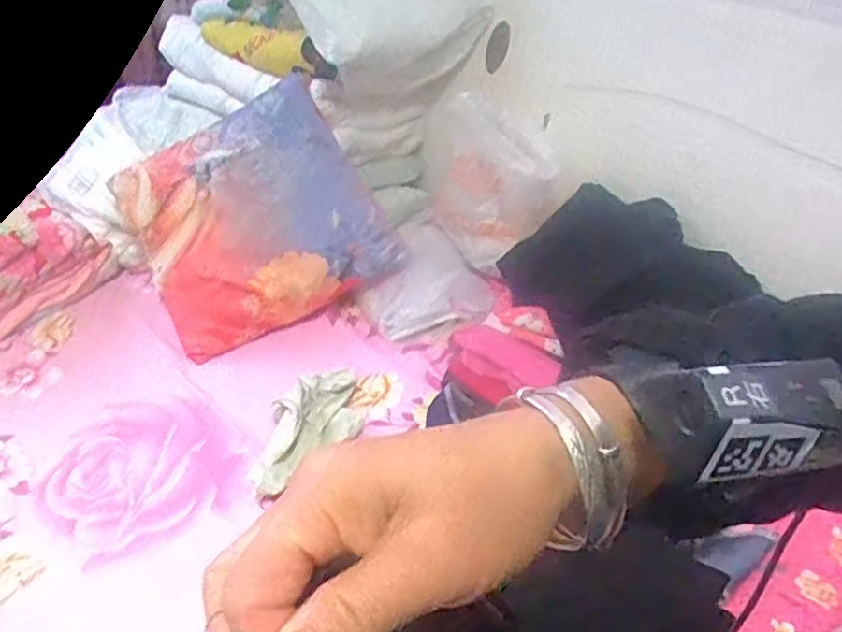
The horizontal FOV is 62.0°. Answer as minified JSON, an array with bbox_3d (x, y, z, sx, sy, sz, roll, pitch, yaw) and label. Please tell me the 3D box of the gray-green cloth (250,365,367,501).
[{"bbox_3d":[-0.157,0.154,1.010,0.115,0.053,0.256,13,38,19],"label":"gray-green cloth"}]

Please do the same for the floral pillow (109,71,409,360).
[{"bbox_3d":[-0.290,-0.169,1.195,0.400,0.083,0.380,-30,82,-4],"label":"floral pillow"}]

